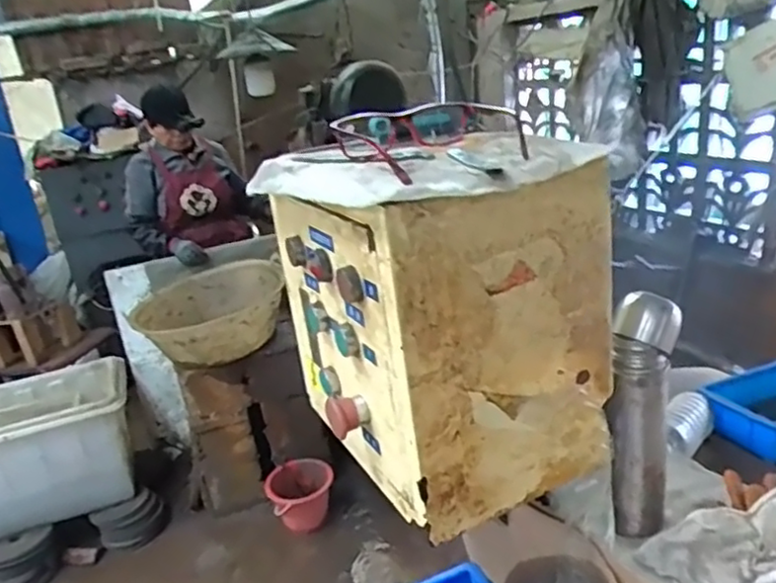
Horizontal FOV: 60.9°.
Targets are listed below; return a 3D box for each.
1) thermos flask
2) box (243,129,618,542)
[{"bbox_3d":[0.261,0.132,0.681,0.059,0.241,0.071,5,23,32],"label":"thermos flask"},{"bbox_3d":[0.039,0.015,0.616,0.206,0.285,0.277,-17,21,-24],"label":"box"}]

